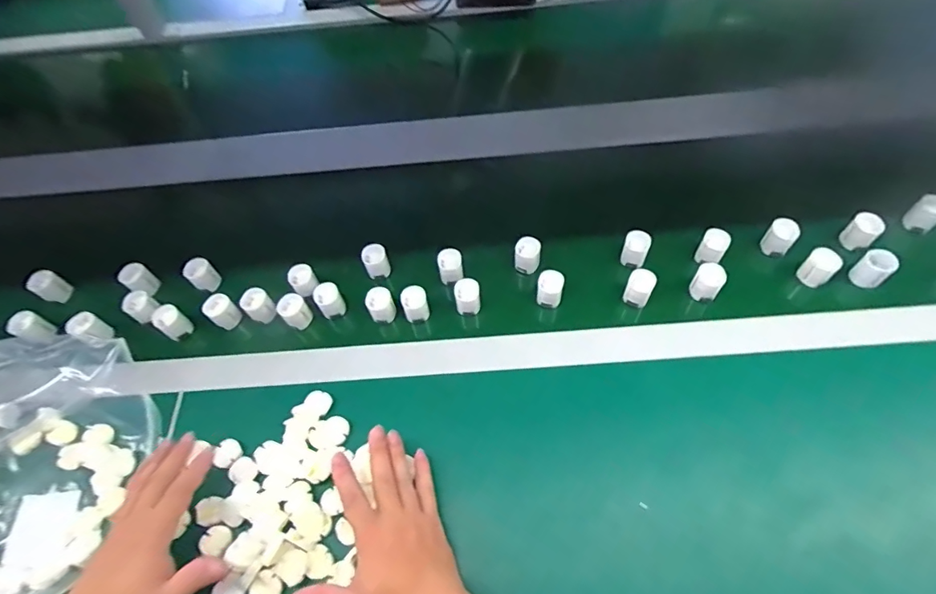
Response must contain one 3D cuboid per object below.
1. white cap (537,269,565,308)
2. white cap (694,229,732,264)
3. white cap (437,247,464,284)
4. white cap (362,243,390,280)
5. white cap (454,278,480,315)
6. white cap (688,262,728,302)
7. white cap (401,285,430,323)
[{"bbox_3d":[0.096,-0.009,0.570,0.028,0.036,0.029,-2,59,3],"label":"white cap"},{"bbox_3d":[0.291,-0.058,0.582,0.028,0.033,0.031,29,65,20],"label":"white cap"},{"bbox_3d":[-0.021,-0.038,0.595,0.028,0.032,0.030,-2,59,3],"label":"white cap"},{"bbox_3d":[-0.114,-0.044,0.612,0.028,0.042,0.024,-19,60,-7],"label":"white cap"},{"bbox_3d":[-0.001,-0.001,0.572,0.029,0.028,0.033,-1,59,4],"label":"white cap"},{"bbox_3d":[0.273,-0.016,0.558,0.031,0.027,0.036,30,66,20],"label":"white cap"},{"bbox_3d":[-0.061,0.010,0.575,0.028,0.042,0.028,-2,59,3],"label":"white cap"}]

